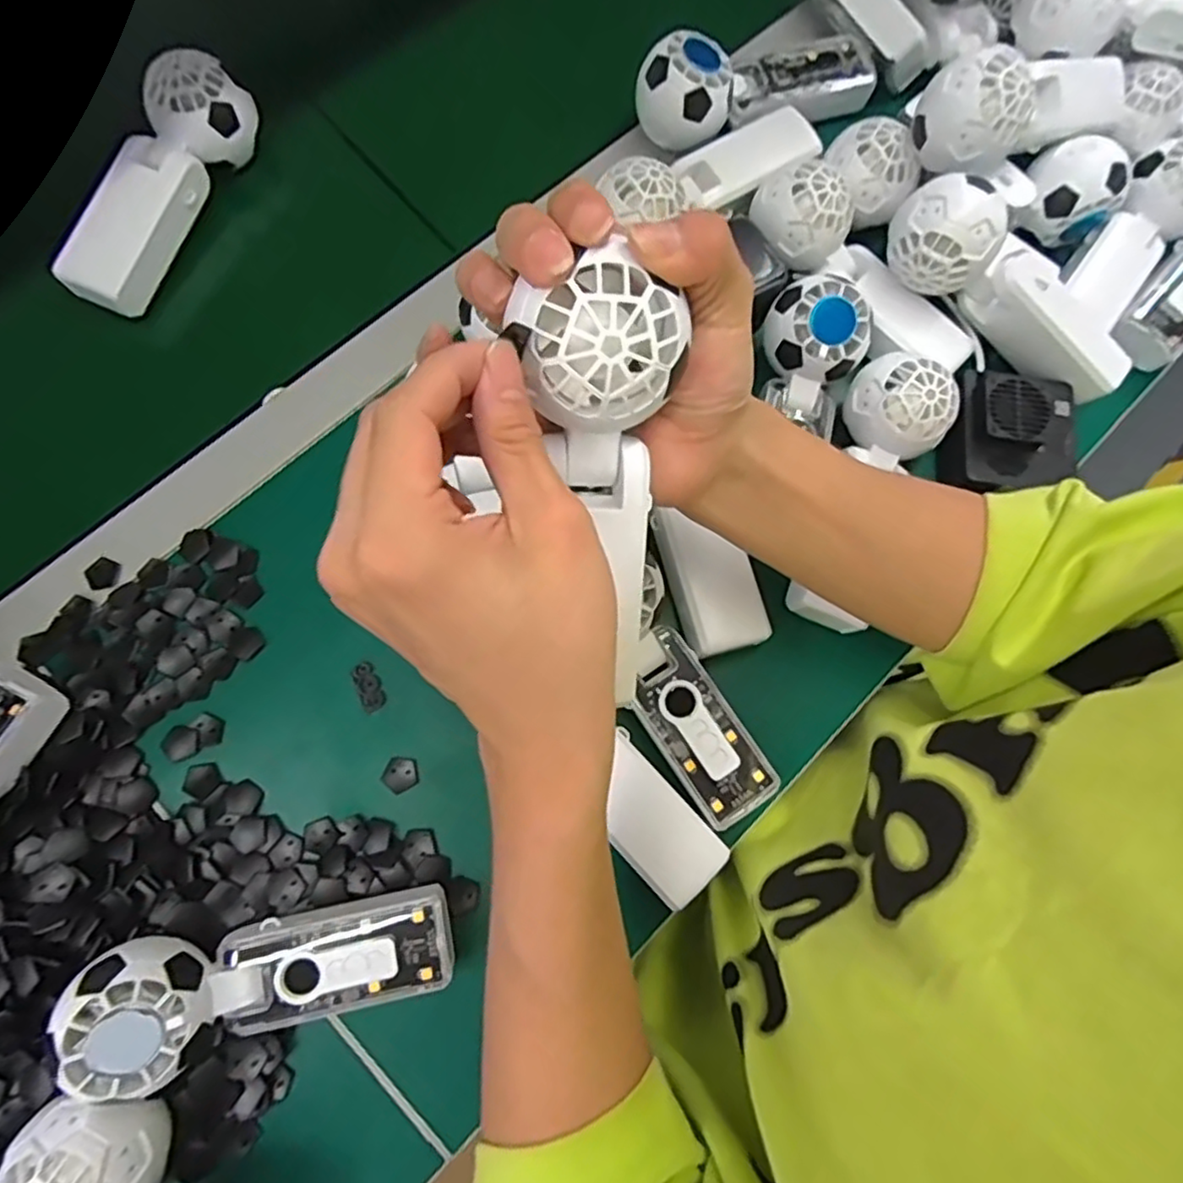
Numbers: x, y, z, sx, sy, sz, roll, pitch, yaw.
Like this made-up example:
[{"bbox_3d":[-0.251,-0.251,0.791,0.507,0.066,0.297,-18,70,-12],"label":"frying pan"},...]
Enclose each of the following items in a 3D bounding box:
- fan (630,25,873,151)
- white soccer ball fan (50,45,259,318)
[{"bbox_3d":[0.118,-0.348,0.455,0.175,0.048,0.061,-21,78,-16],"label":"fan"},{"bbox_3d":[-0.275,-0.253,0.420,0.049,0.063,0.163,26,77,3],"label":"white soccer ball fan"}]

